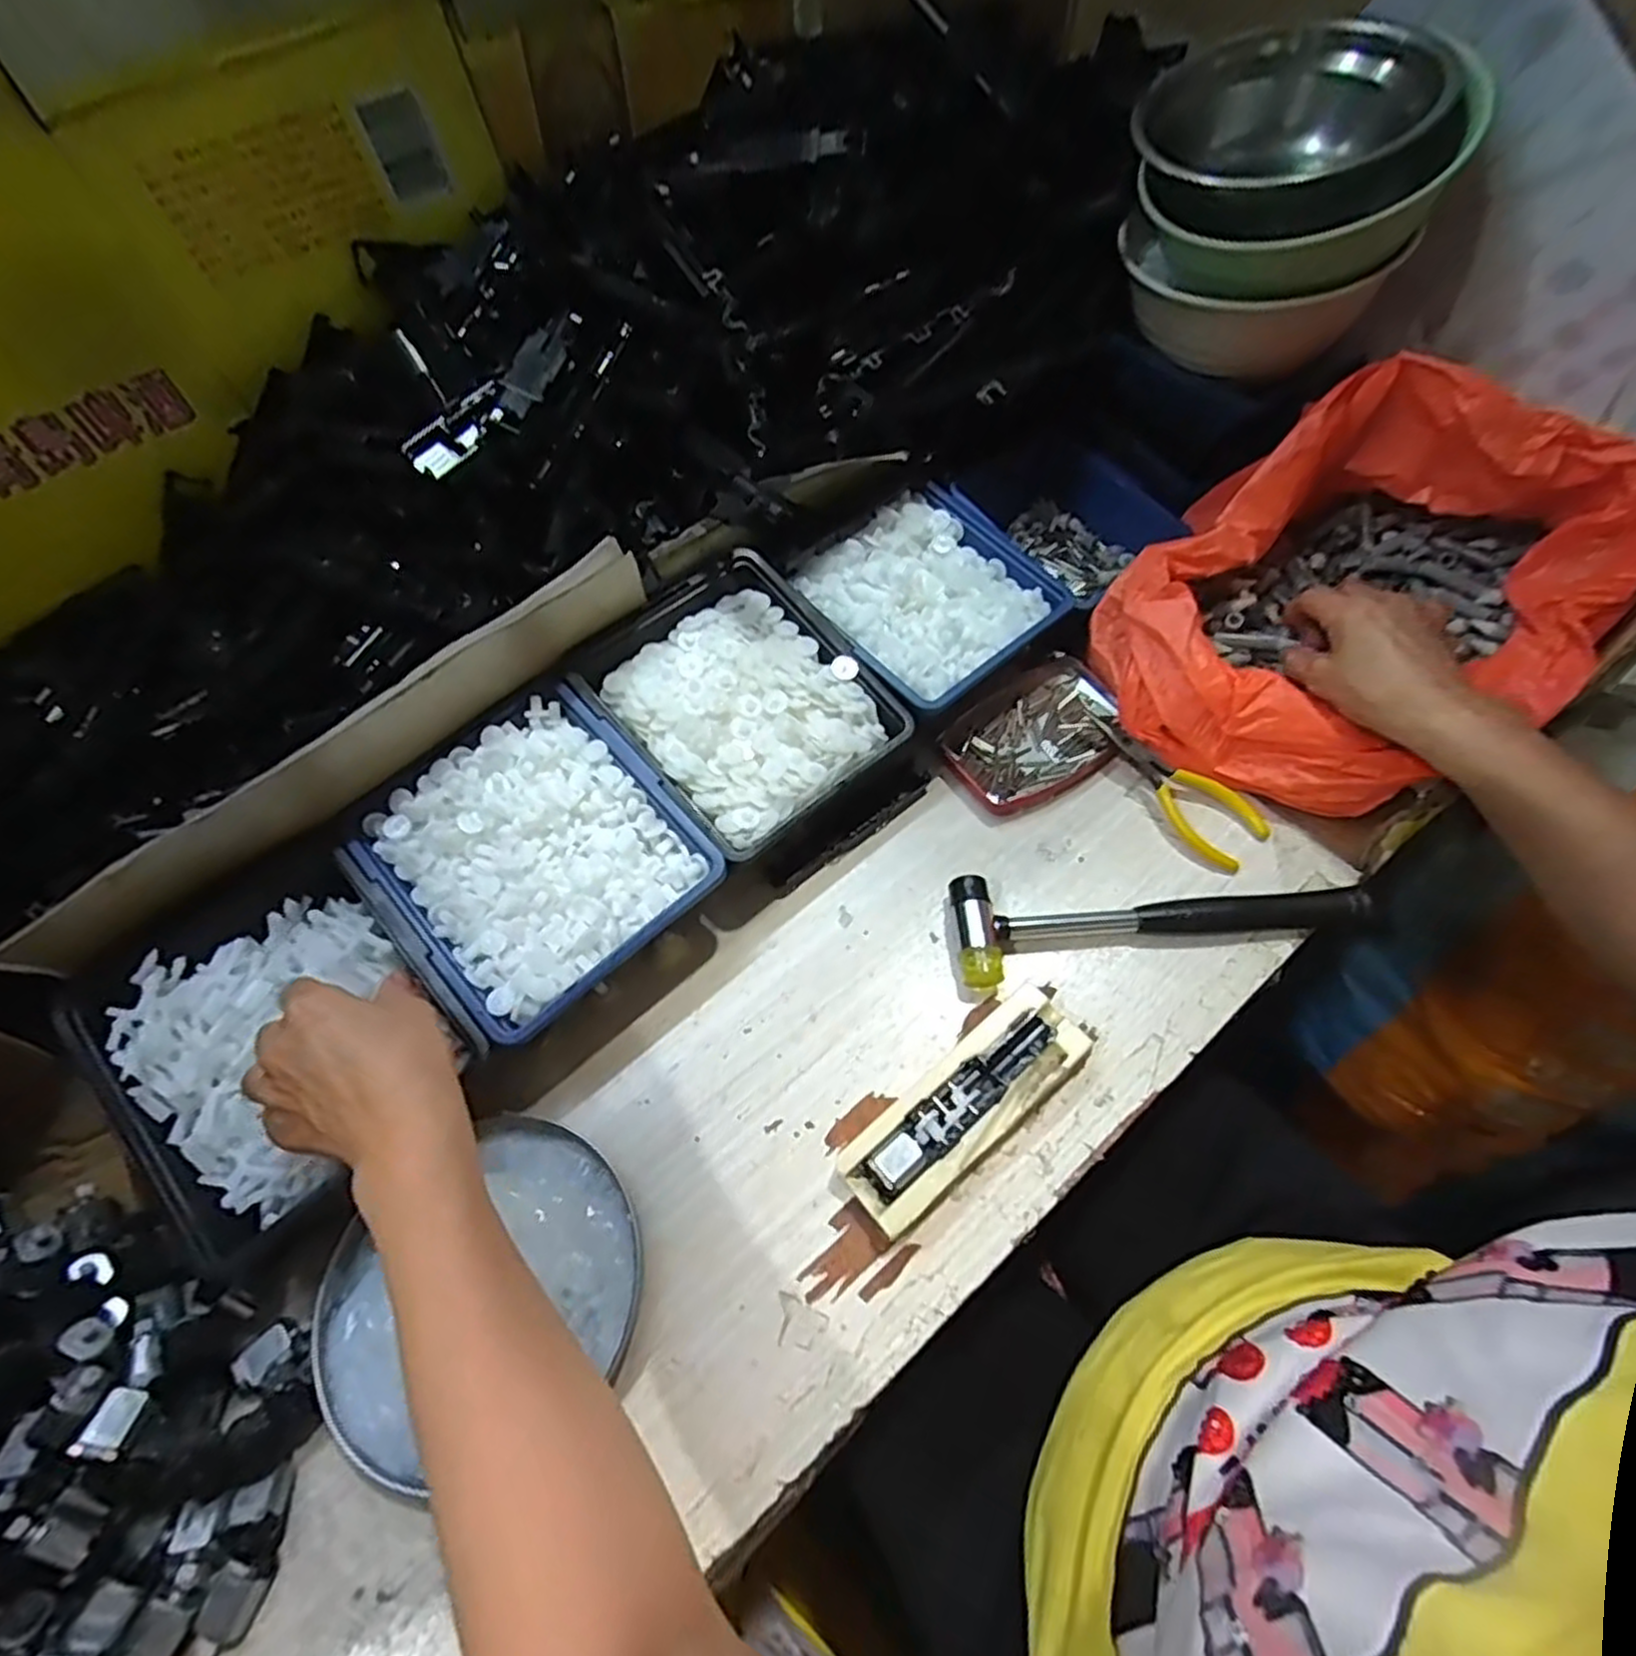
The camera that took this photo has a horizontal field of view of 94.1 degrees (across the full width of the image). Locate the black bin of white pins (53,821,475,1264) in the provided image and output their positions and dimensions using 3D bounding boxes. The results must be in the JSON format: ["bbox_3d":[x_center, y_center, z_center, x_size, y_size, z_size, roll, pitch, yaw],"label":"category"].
[{"bbox_3d":[-0.266,0.097,0.369,0.139,0.044,0.153,-37,65,-18],"label":"black bin of white pins"}]

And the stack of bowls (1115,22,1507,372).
[{"bbox_3d":[0.270,-0.369,0.455,0.164,0.132,0.162,23,63,14],"label":"stack of bowls"}]

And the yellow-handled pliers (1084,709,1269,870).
[{"bbox_3d":[0.214,-0.028,0.467,0.048,0.015,0.122,-39,66,-19],"label":"yellow-handled pliers"}]

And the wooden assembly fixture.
[{"bbox_3d":[0.073,0.137,0.380,0.136,0.029,0.046,-35,65,-17],"label":"wooden assembly fixture"}]

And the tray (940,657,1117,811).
[{"bbox_3d":[0.142,-0.062,0.497,0.122,0.013,0.083,-31,64,-15],"label":"tray"}]

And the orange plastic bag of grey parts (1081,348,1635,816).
[{"bbox_3d":[0.315,-0.138,0.439,0.243,0.145,0.195,-26,62,-12],"label":"orange plastic bag of grey parts"}]

